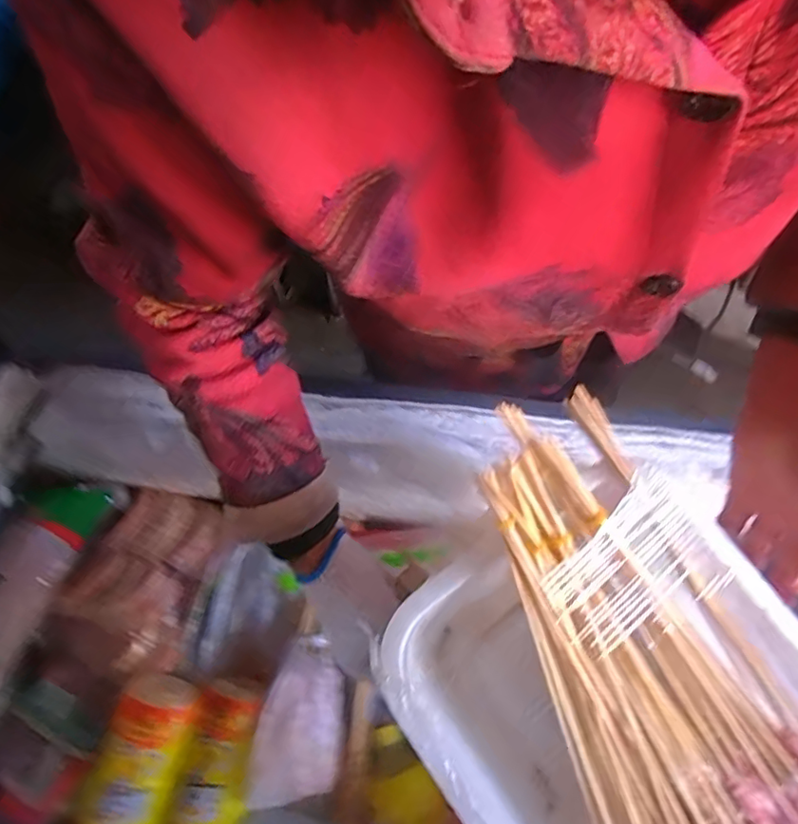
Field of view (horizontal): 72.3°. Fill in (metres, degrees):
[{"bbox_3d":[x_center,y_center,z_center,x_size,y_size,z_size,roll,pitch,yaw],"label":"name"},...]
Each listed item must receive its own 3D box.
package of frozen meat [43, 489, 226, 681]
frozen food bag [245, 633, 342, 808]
[{"bbox_3d":[-0.354,0.225,0.754,0.178,0.058,0.245,13,68,8],"label":"package of frozen meat"},{"bbox_3d":[-0.117,0.366,0.654,0.100,0.022,0.177,10,62,-13],"label":"frozen food bag"}]

